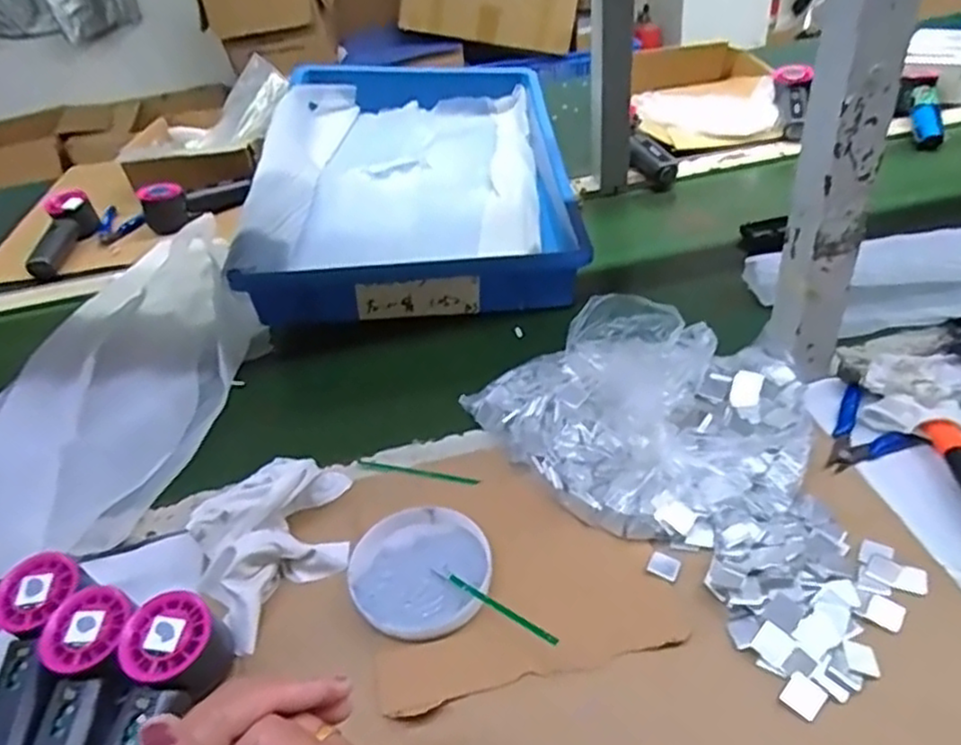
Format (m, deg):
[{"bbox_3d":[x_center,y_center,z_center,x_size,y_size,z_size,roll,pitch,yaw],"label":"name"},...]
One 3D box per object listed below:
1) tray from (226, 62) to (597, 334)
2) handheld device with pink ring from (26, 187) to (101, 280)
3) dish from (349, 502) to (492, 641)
[{"bbox_3d":[-0.087,-0.272,0.957,0.363,0.105,0.562,-7,39,1],"label":"tray"},{"bbox_3d":[-0.591,-0.191,1.005,0.057,0.064,0.155,0,58,10],"label":"handheld device with pink ring"},{"bbox_3d":[-0.043,0.141,0.520,0.098,0.015,0.104,-5,39,4],"label":"dish"}]

